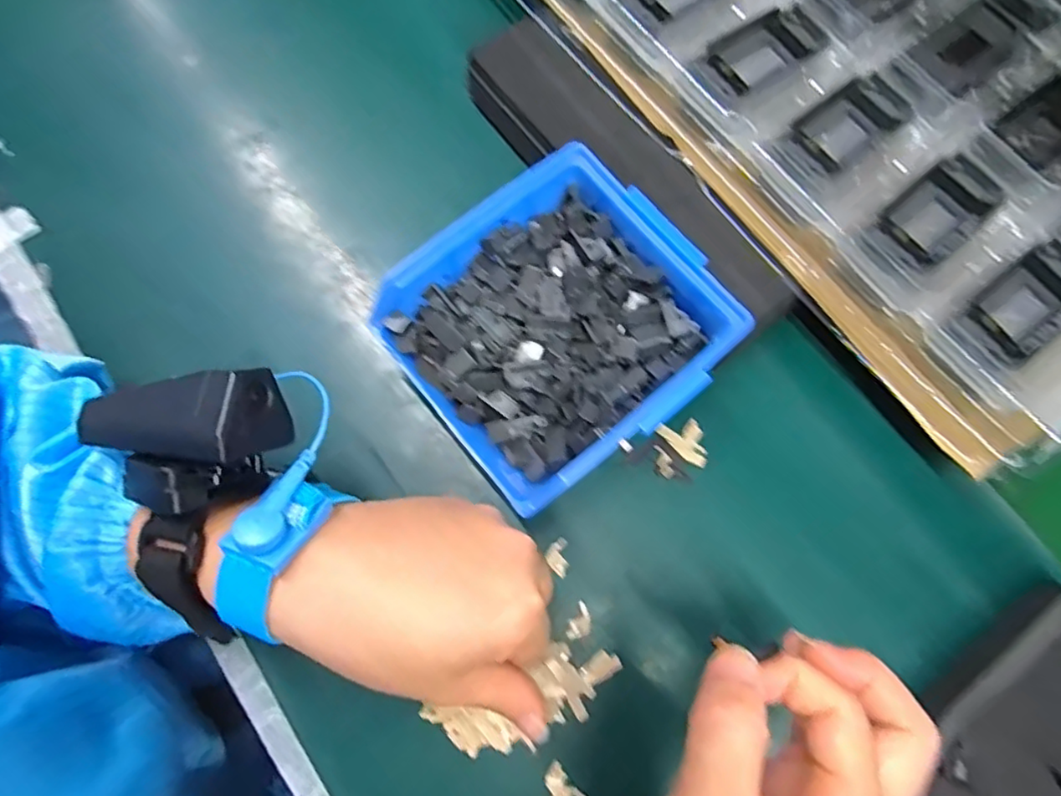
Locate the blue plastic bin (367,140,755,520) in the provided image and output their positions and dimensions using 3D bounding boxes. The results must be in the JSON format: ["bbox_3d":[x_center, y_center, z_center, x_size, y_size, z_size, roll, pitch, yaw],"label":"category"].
[{"bbox_3d":[0.012,-0.032,0.293,0.137,0.065,0.126,-39,84,-11],"label":"blue plastic bin"}]

